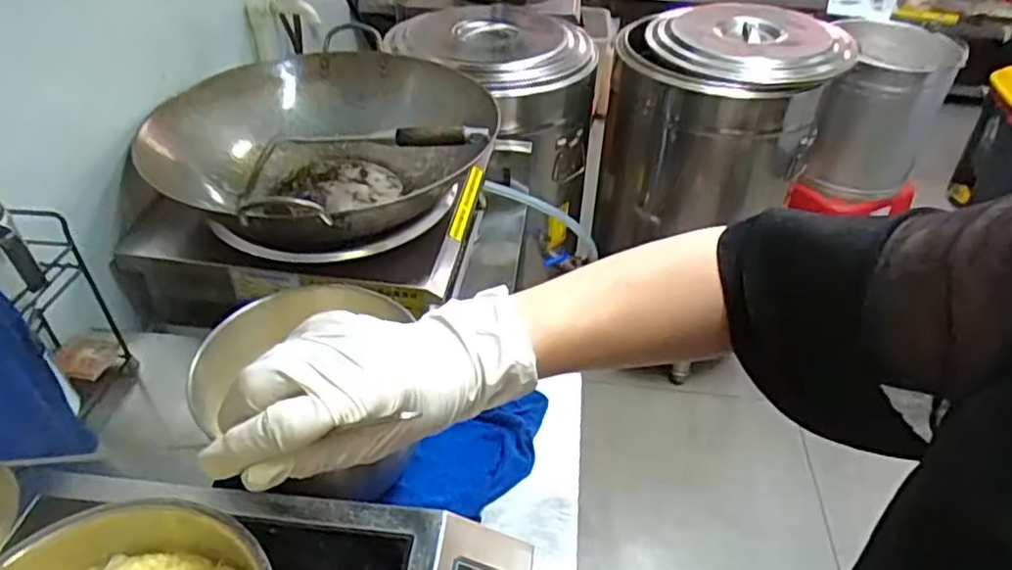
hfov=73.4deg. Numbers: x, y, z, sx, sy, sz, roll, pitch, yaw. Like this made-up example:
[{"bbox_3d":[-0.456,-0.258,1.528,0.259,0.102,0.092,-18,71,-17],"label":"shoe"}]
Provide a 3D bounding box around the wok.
[{"bbox_3d":[-0.239,-0.177,0.940,0.405,0.138,0.443,1,40,-1],"label":"wok"}]

